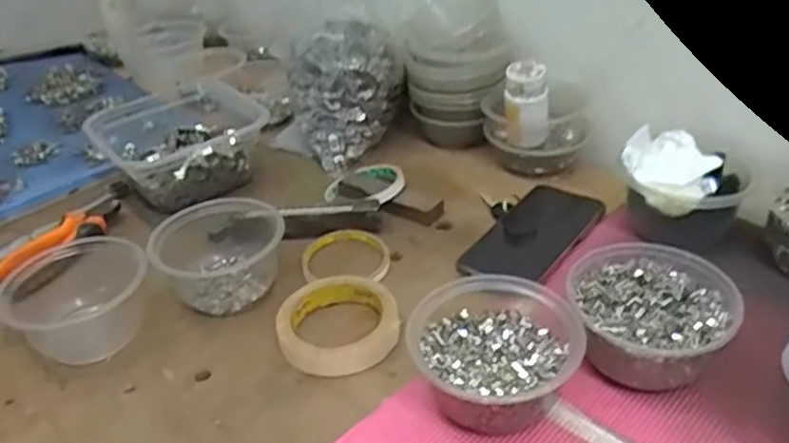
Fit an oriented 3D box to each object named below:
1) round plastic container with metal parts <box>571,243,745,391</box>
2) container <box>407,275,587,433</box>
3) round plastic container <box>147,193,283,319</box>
[{"bbox_3d":[0.186,0.068,0.497,0.109,0.054,0.116,-3,34,2],"label":"round plastic container with metal parts"},{"bbox_3d":[0.072,0.092,0.477,0.109,0.054,0.118,-3,34,2],"label":"container"},{"bbox_3d":[-0.151,0.024,0.626,0.125,0.053,0.125,-3,34,2],"label":"round plastic container"}]

